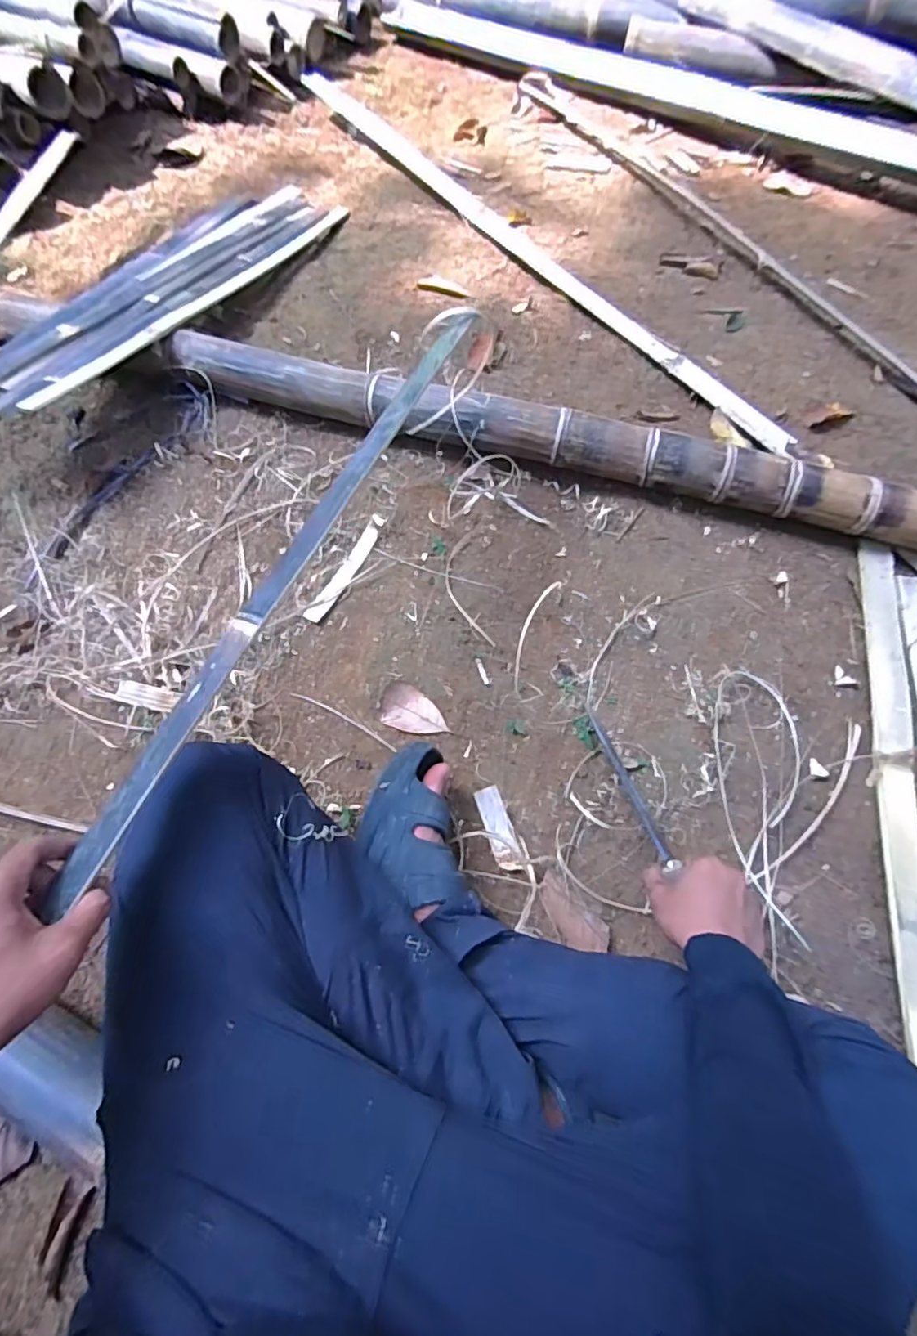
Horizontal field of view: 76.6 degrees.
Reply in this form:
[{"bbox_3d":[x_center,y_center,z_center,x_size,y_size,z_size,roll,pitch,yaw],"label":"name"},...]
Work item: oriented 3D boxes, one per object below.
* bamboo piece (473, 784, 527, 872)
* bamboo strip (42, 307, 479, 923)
[{"bbox_3d":[0.049,0.187,0.677,0.031,0.021,0.095,-17,65,-9],"label":"bamboo piece"},{"bbox_3d":[-0.127,-0.131,0.528,0.032,0.013,0.696,20,63,9],"label":"bamboo strip"}]

